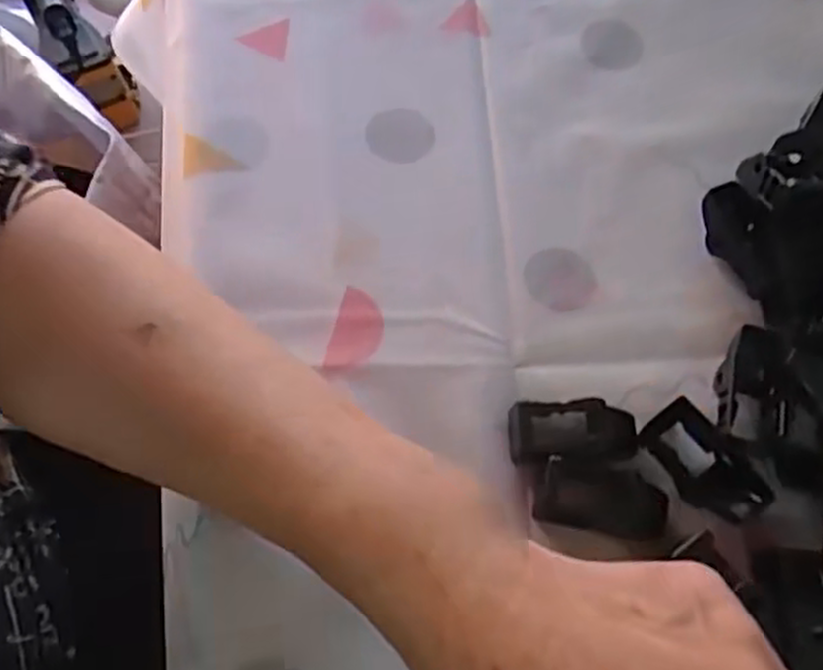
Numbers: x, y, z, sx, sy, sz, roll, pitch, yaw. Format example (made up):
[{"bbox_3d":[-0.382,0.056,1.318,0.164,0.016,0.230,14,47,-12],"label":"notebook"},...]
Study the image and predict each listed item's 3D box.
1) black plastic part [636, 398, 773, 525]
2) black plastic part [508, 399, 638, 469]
[{"bbox_3d":[0.114,0.050,0.296,0.026,0.016,0.050,-38,71,-16],"label":"black plastic part"},{"bbox_3d":[0.064,0.039,0.300,0.050,0.014,0.023,-2,65,-1],"label":"black plastic part"}]

